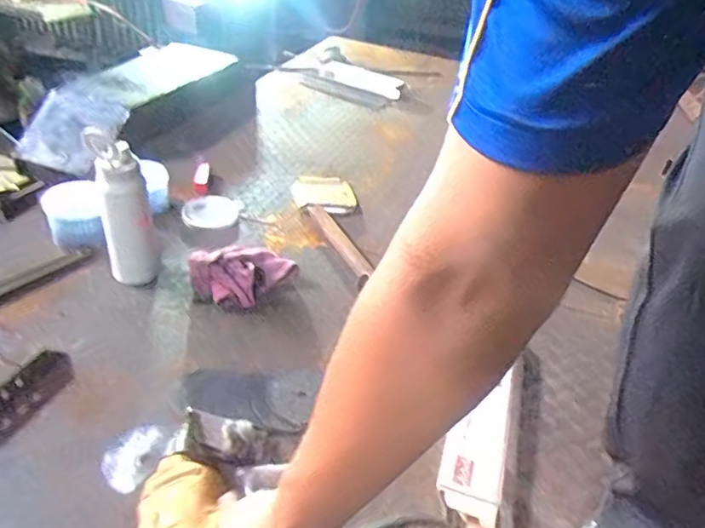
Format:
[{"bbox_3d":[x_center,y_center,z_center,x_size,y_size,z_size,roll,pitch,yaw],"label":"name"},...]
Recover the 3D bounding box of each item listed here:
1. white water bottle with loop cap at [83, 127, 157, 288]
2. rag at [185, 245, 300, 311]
[{"bbox_3d":[-0.392,-0.081,1.004,0.081,0.264,0.077,-10,38,-21],"label":"white water bottle with loop cap"},{"bbox_3d":[-0.210,0.015,1.076,0.159,0.059,0.186,28,41,29],"label":"rag"}]

